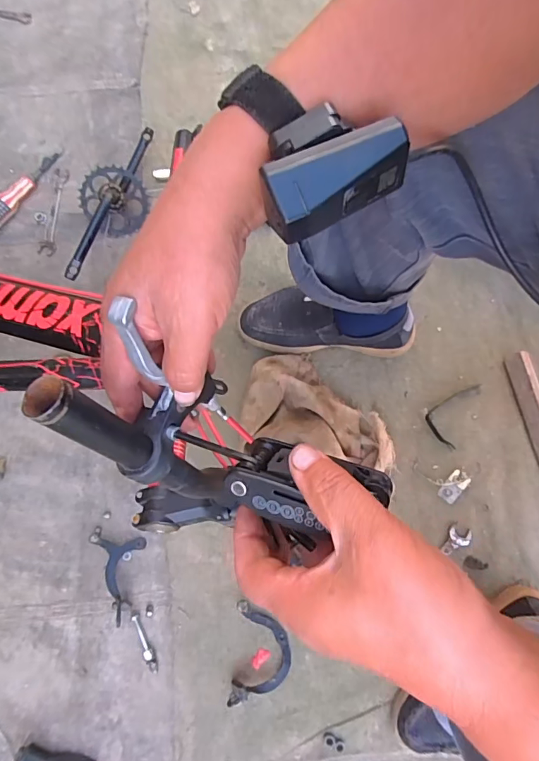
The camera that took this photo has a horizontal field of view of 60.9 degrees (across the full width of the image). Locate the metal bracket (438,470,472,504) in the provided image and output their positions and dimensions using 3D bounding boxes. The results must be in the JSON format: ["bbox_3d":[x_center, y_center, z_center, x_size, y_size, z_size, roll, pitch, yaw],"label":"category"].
[{"bbox_3d":[0.275,0.158,0.682,0.027,0.008,0.051,44,81,8],"label":"metal bracket"}]

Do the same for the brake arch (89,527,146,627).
[{"bbox_3d":[-0.228,0.276,0.647,0.076,0.025,0.115,10,78,1],"label":"brake arch"}]

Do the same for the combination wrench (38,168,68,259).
[{"bbox_3d":[-0.369,-0.289,0.781,0.028,0.004,0.164,4,78,0],"label":"combination wrench"}]

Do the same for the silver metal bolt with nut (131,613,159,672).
[{"bbox_3d":[-0.174,0.366,0.639,0.014,0.009,0.084,-25,79,-6],"label":"silver metal bolt with nut"}]

